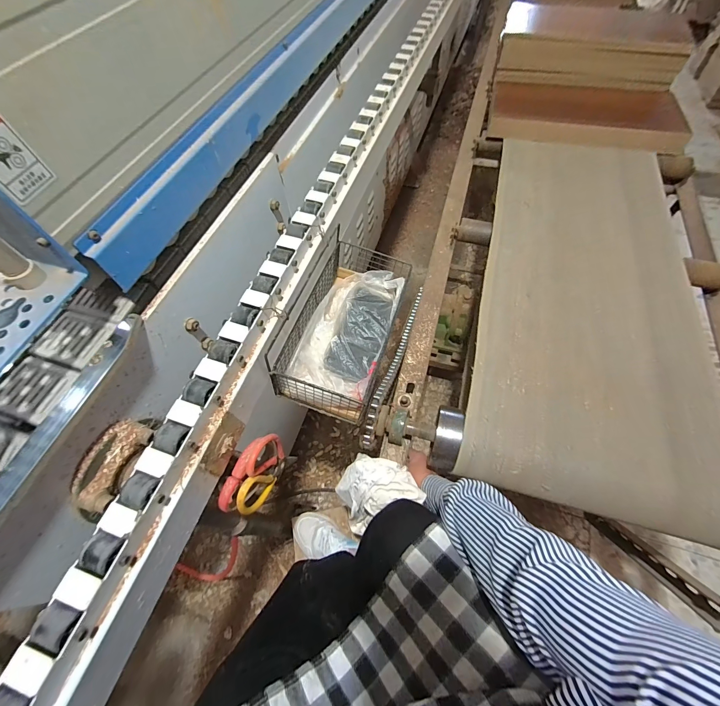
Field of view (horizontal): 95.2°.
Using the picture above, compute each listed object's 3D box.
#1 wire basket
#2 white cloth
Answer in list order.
[{"bbox_3d":[-0.022,-0.048,0.503,0.132,0.104,0.257,17,62,11],"label":"wire basket"},{"bbox_3d":[0.025,0.233,0.576,0.120,0.093,0.111,-24,62,-13],"label":"white cloth"}]

